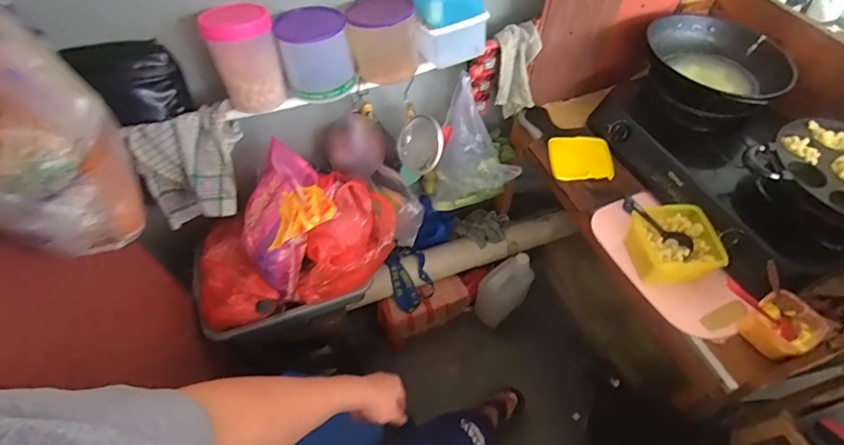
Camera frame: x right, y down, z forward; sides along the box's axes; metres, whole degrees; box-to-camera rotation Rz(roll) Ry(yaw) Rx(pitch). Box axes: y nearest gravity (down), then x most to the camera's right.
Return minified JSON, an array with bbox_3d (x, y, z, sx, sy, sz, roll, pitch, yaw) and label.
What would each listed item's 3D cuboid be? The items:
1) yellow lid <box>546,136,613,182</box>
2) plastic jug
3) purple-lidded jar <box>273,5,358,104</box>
[{"bbox_3d":[0.379,-0.155,1.045,0.139,0.009,0.125,-2,63,6],"label":"yellow lid"},{"bbox_3d":[0.275,0.250,1.513,0.182,0.328,0.117,-38,62,-24],"label":"plastic jug"},{"bbox_3d":[-0.214,-0.344,0.900,0.134,0.139,0.139,-13,55,-9],"label":"purple-lidded jar"}]

